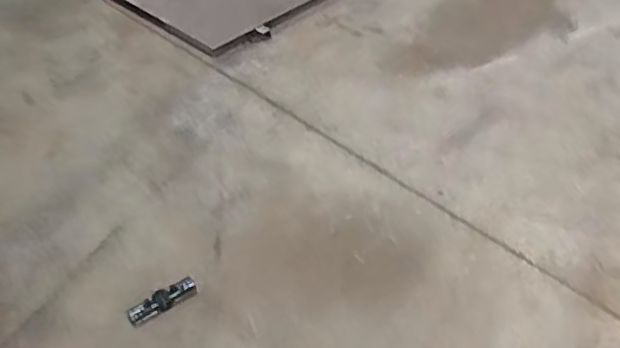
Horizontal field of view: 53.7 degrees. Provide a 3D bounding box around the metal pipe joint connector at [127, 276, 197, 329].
[{"bbox_3d":[-0.282,0.243,1.171,0.134,0.028,0.038,-26,47,-22],"label":"metal pipe joint connector"}]

